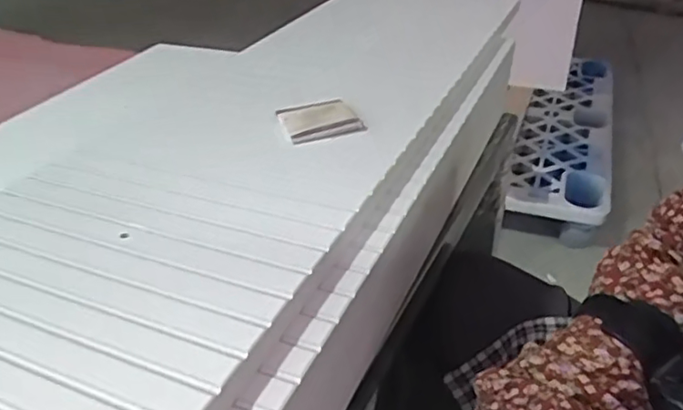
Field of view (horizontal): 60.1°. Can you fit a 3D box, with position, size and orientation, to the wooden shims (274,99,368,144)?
[{"bbox_3d":[-0.016,-0.062,0.435,0.056,0.014,0.045,-16,32,-20],"label":"wooden shims"}]

